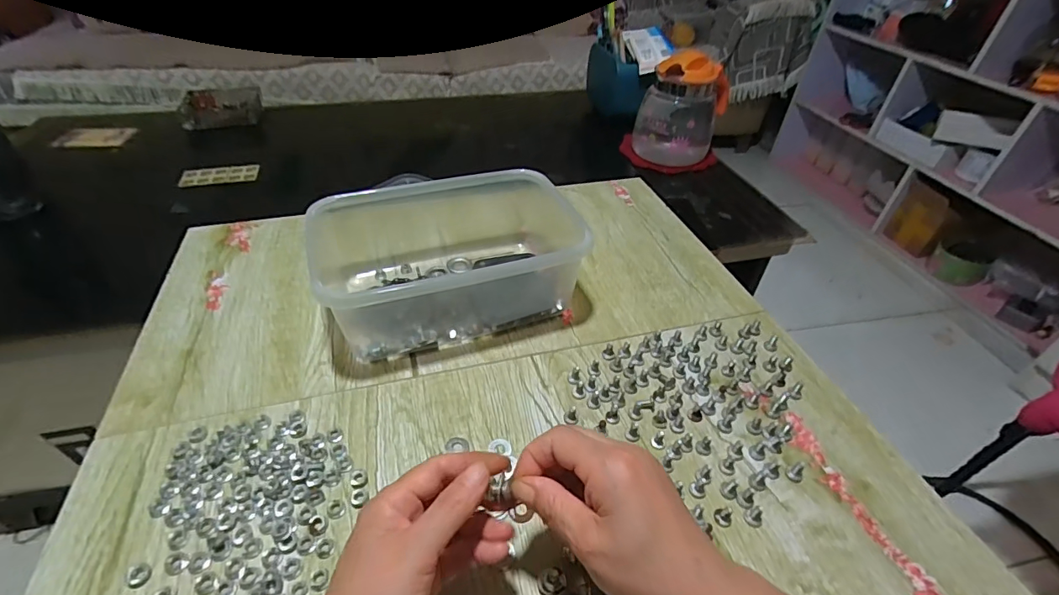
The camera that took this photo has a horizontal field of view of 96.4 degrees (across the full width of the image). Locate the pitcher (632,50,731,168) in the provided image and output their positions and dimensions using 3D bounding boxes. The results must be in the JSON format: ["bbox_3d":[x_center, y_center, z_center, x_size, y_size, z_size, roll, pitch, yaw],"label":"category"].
[{"bbox_3d":[0.307,-0.381,0.953,0.155,0.187,0.165,19,44,16],"label":"pitcher"}]

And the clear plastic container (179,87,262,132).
[{"bbox_3d":[-0.674,-0.419,1.045,0.157,0.053,0.106,-16,45,-21],"label":"clear plastic container"}]

